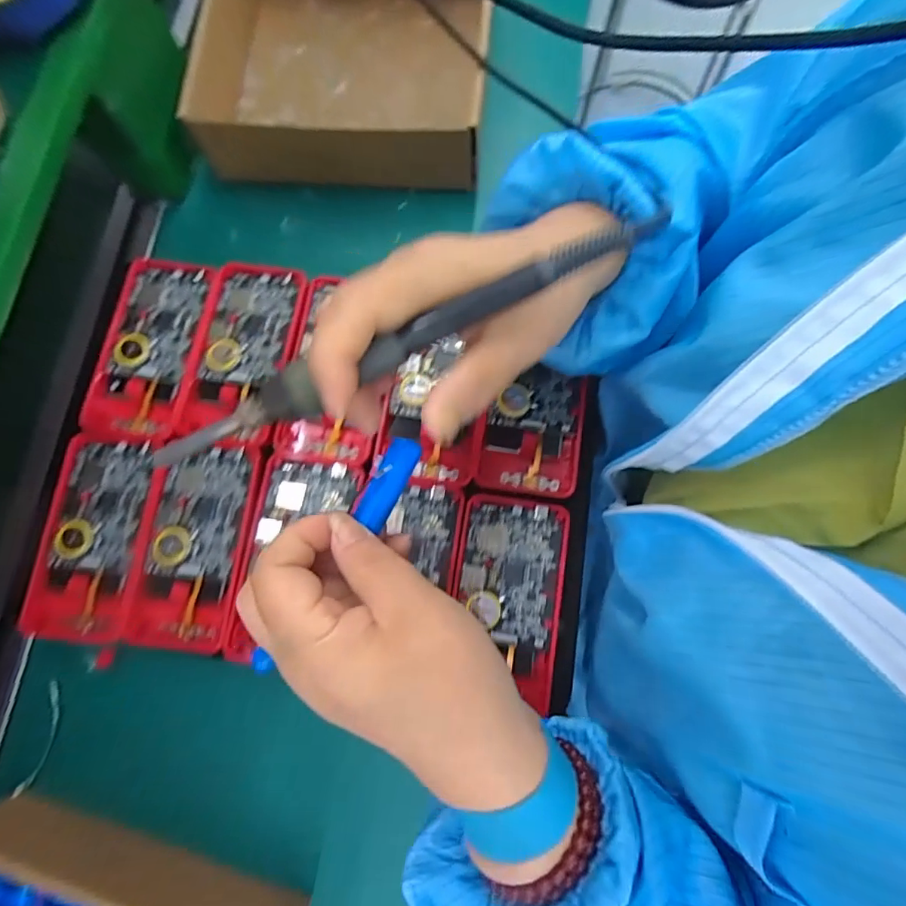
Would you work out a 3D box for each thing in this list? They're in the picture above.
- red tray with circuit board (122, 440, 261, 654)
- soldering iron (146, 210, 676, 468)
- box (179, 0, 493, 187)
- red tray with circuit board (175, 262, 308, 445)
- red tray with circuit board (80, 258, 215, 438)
[{"bbox_3d":[-0.159,0.055,0.311,0.060,0.011,0.124,6,78,4],"label":"red tray with circuit board"},{"bbox_3d":[-0.031,-0.036,0.189,0.191,0.012,0.018,-23,77,8],"label":"soldering iron"},{"bbox_3d":[-0.076,-0.295,0.369,0.183,0.067,0.191,1,78,3],"label":"box"},{"bbox_3d":[-0.139,-0.068,0.332,0.062,0.009,0.120,7,78,4],"label":"red tray with circuit board"},{"bbox_3d":[-0.205,-0.070,0.343,0.062,0.025,0.122,7,78,4],"label":"red tray with circuit board"}]

